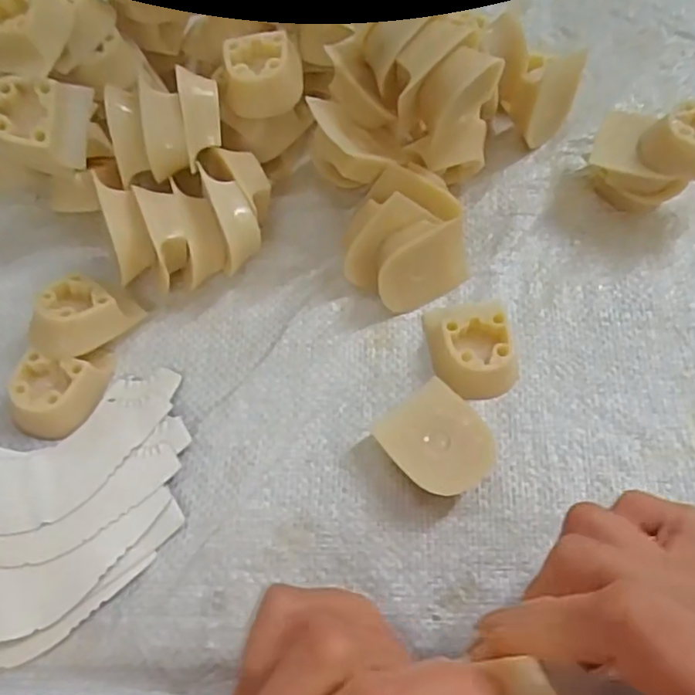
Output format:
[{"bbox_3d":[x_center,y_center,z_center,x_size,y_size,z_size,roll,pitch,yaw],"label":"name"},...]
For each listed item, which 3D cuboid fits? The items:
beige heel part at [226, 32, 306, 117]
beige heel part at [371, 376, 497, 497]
[{"bbox_3d":[-0.040,-0.130,0.297,0.036,0.022,0.032,-7,66,-1],"label":"beige heel part"},{"bbox_3d":[0.038,0.041,0.261,0.039,0.018,0.044,-36,68,-15],"label":"beige heel part"}]

